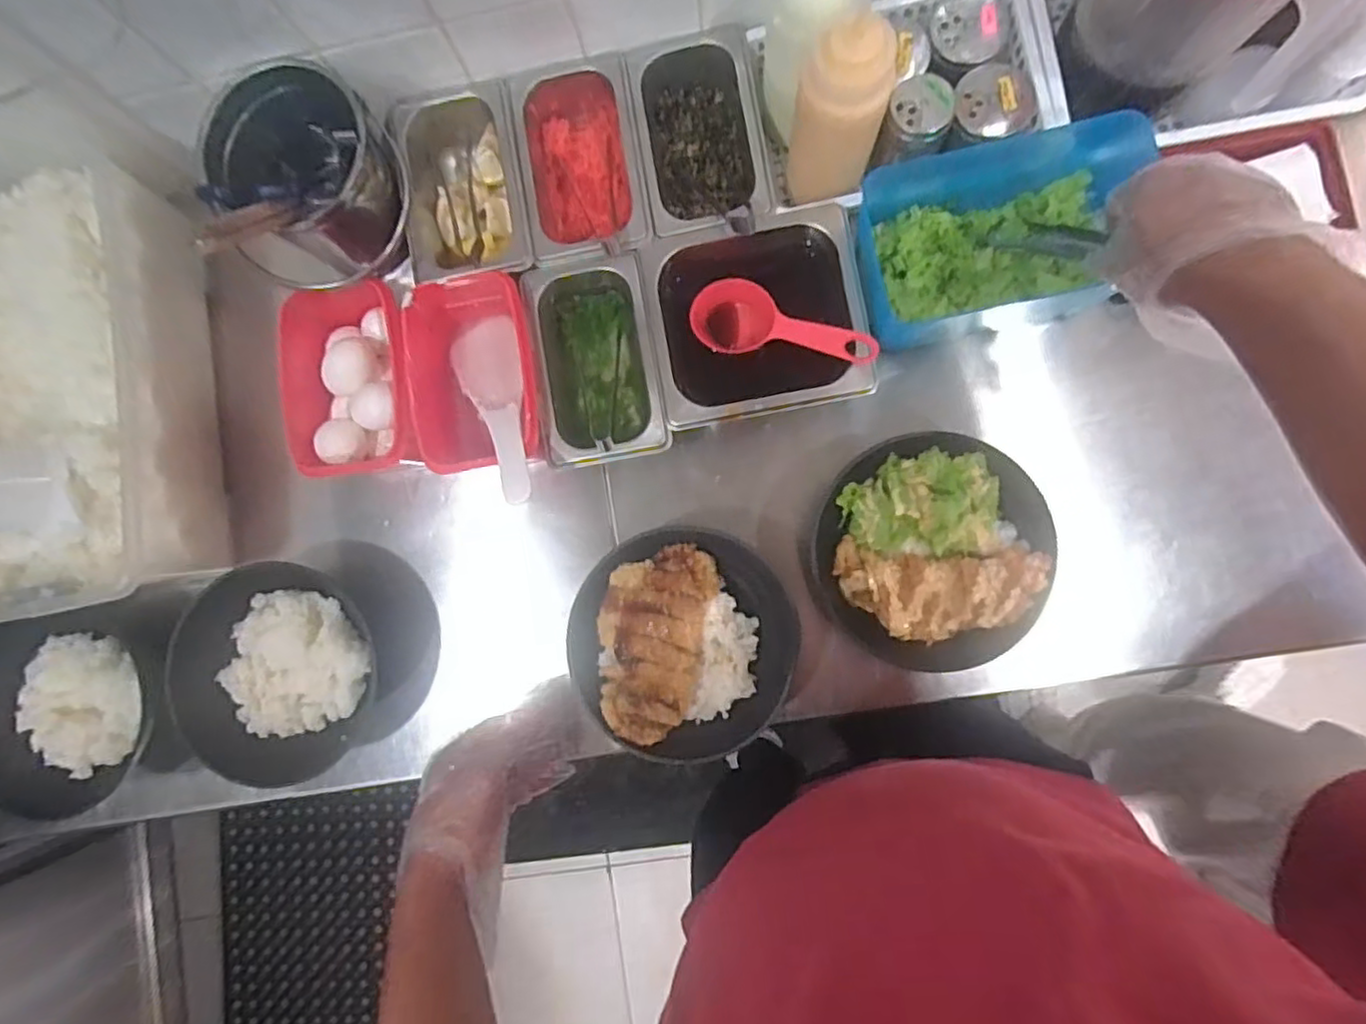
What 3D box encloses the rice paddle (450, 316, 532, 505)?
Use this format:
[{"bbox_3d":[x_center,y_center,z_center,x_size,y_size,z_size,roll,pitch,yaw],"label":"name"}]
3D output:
[{"bbox_3d":[-0.160,-0.098,0.592,0.055,0.021,0.200,-22,56,3],"label":"rice paddle"}]

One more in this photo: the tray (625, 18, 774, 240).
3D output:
[{"bbox_3d":[0.016,-0.315,0.600,0.102,0.069,0.178,-10,86,4],"label":"tray"}]

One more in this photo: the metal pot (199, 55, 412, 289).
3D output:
[{"bbox_3d":[-0.303,-0.272,0.565,0.135,0.113,0.159,-26,85,2],"label":"metal pot"}]

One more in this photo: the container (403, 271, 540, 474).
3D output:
[{"bbox_3d":[-0.175,-0.119,0.602,0.105,0.078,0.168,-8,86,4],"label":"container"}]

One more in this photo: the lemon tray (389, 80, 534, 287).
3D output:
[{"bbox_3d":[-0.192,-0.286,0.619,0.103,0.057,0.178,-10,86,4],"label":"lemon tray"}]

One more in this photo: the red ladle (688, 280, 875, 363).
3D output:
[{"bbox_3d":[0.083,-0.154,0.578,0.158,0.035,0.060,20,88,21],"label":"red ladle"}]

